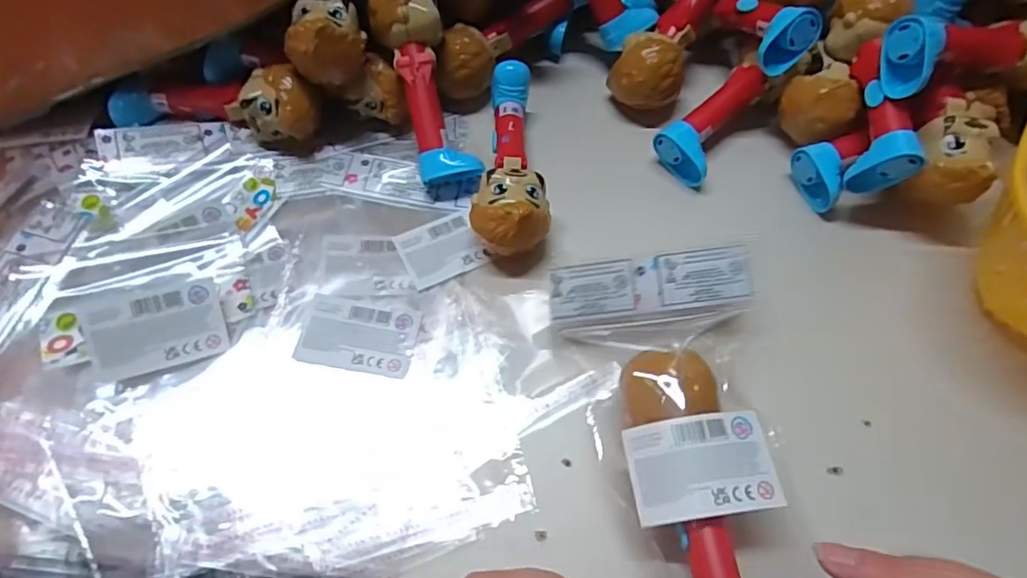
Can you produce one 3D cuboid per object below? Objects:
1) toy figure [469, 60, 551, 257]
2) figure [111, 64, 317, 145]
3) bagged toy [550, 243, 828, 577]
[{"bbox_3d":[-0.005,-0.077,0.343,0.041,0.043,0.133,-6,62,0],"label":"toy figure"},{"bbox_3d":[-0.180,-0.110,0.358,0.122,0.045,0.034,1,62,4],"label":"figure"},{"bbox_3d":[0.078,0.081,0.252,0.093,0.042,0.207,-6,62,0],"label":"bagged toy"}]

